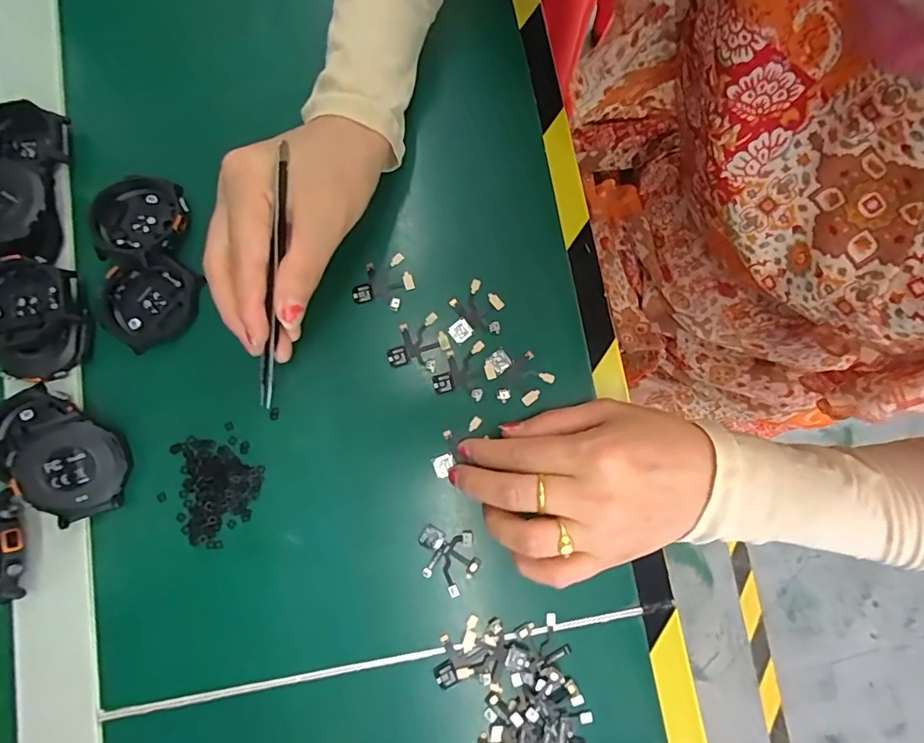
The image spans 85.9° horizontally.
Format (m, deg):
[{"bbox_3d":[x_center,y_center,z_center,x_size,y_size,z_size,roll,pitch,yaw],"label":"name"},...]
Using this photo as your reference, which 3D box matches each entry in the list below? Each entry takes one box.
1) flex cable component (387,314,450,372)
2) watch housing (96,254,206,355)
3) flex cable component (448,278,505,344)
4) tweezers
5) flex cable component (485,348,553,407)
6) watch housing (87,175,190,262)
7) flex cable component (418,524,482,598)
[{"bbox_3d":[-0.025,-0.014,0.283,0.035,0.004,0.031,-24,81,-6],"label":"flex cable component"},{"bbox_3d":[-0.174,-0.040,0.277,0.050,0.013,0.051,0,79,-1],"label":"watch housing"},{"bbox_3d":[0.007,-0.036,0.287,0.033,0.004,0.033,-15,80,-4],"label":"flex cable component"},{"bbox_3d":[-0.093,-0.039,0.247,0.009,0.013,0.130,15,114,1],"label":"tweezers"},{"bbox_3d":[0.030,0.002,0.281,0.031,0.004,0.035,-38,83,-8],"label":"flex cable component"},{"bbox_3d":[-0.181,-0.087,0.279,0.049,0.017,0.050,0,79,-1],"label":"watch housing"},{"bbox_3d":[-0.007,0.101,0.264,0.033,0.004,0.033,7,79,0],"label":"flex cable component"}]

